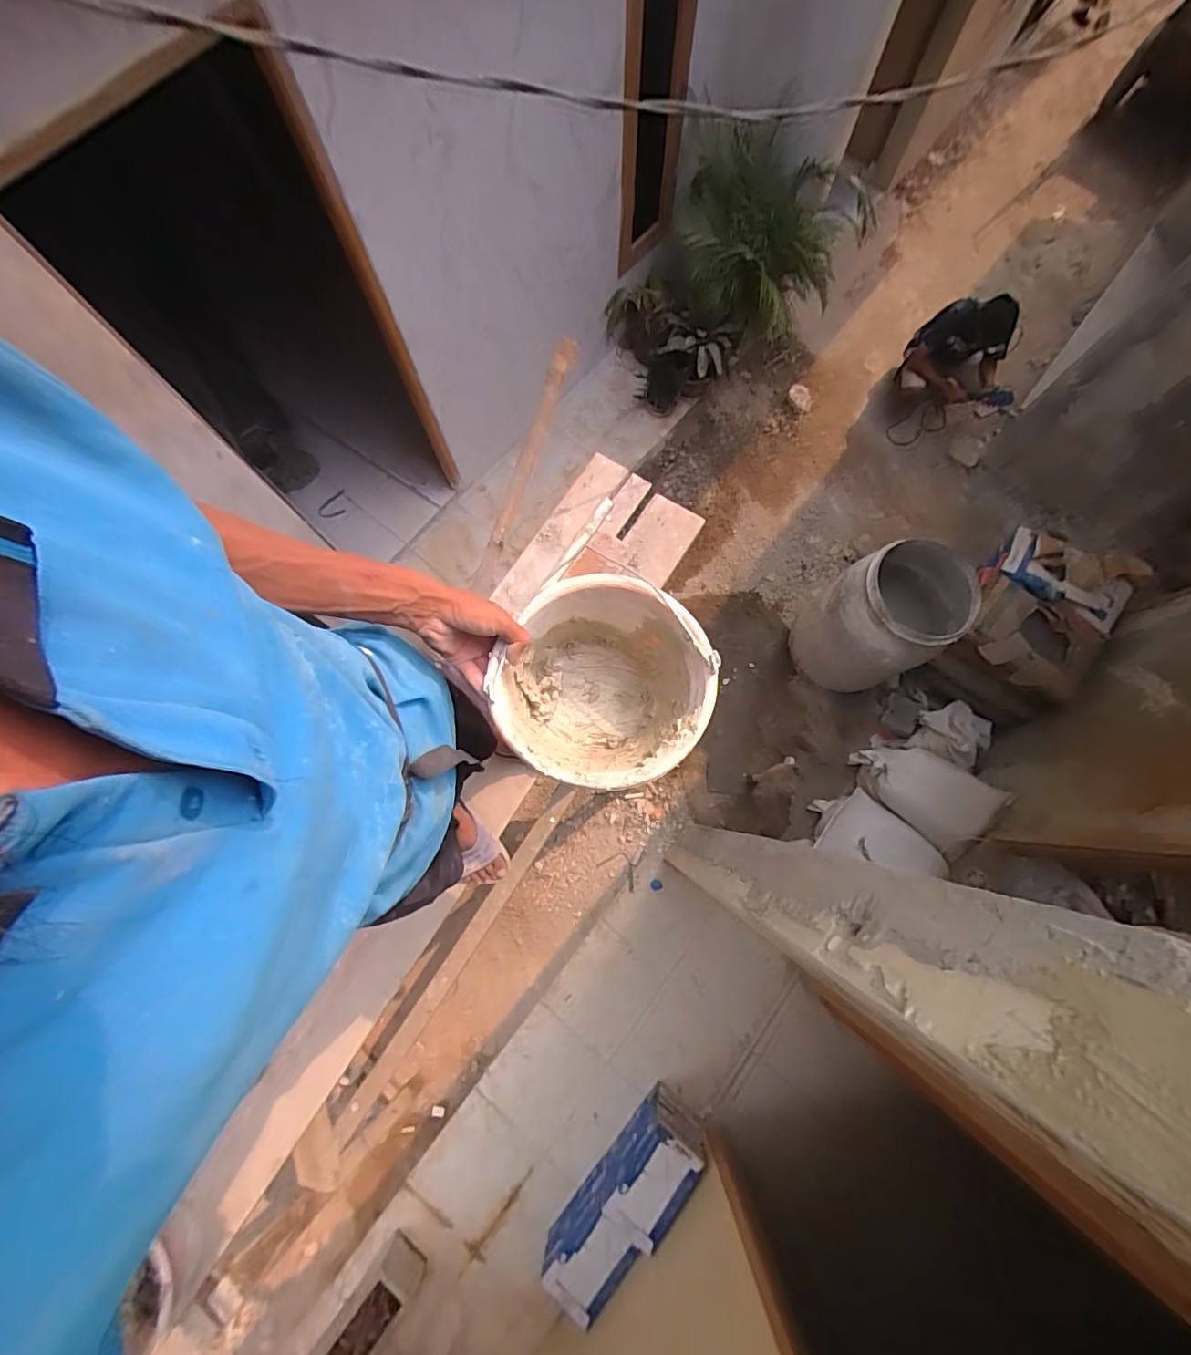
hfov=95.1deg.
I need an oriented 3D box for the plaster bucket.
[{"bbox_3d":[0.013,0.021,0.671,0.222,0.182,0.233,0,76,0],"label":"plaster bucket"}]

